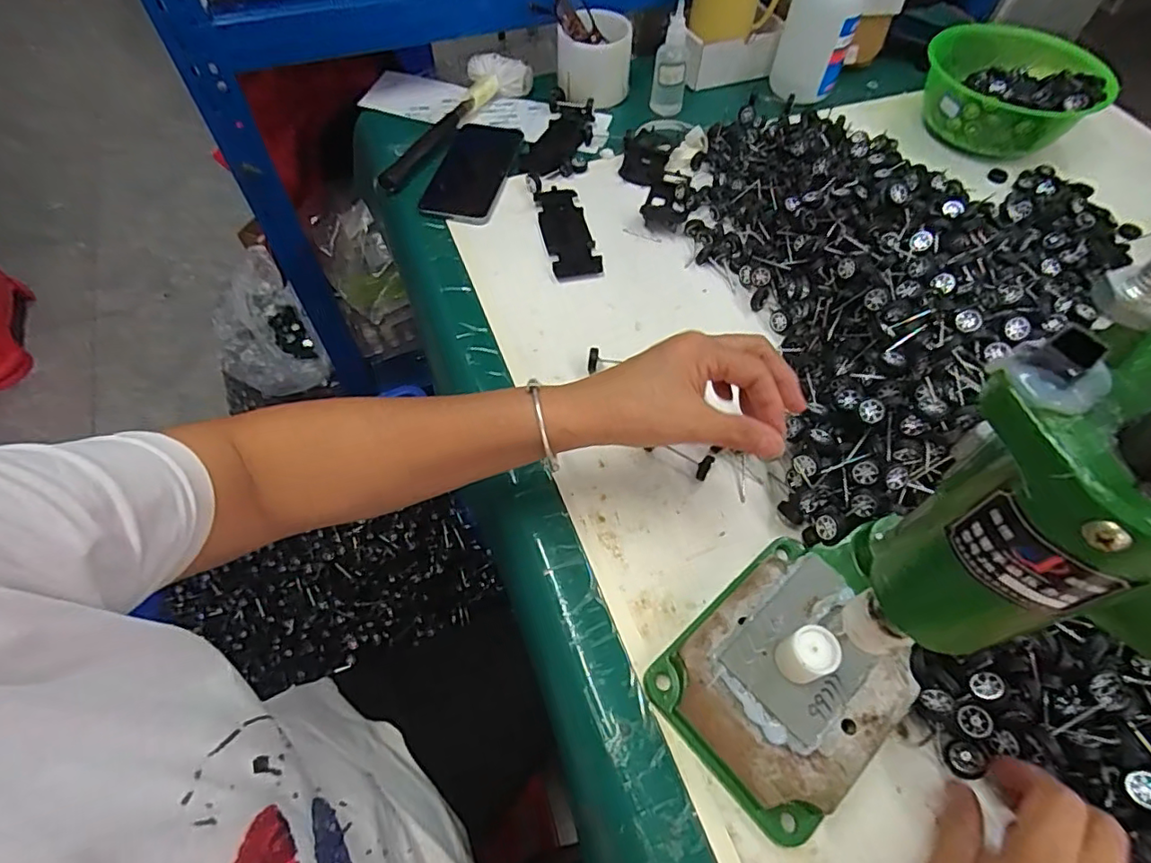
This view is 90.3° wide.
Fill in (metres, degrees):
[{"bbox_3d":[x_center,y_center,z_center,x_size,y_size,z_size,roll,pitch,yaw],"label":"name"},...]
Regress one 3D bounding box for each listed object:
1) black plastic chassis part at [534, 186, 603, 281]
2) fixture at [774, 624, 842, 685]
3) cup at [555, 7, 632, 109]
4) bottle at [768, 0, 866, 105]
[{"bbox_3d":[-0.010,-0.202,0.578,0.047,0.007,0.125,-11,59,-8],"label":"black plastic chassis part"},{"bbox_3d":[0.128,0.123,0.316,0.023,0.033,0.024,1,58,-1],"label":"fixture"},{"bbox_3d":[0.022,-0.444,0.689,0.086,0.081,0.079,1,58,-1],"label":"cup"},{"bbox_3d":[0.286,-0.473,0.677,0.082,0.134,0.069,19,60,10],"label":"bottle"}]

